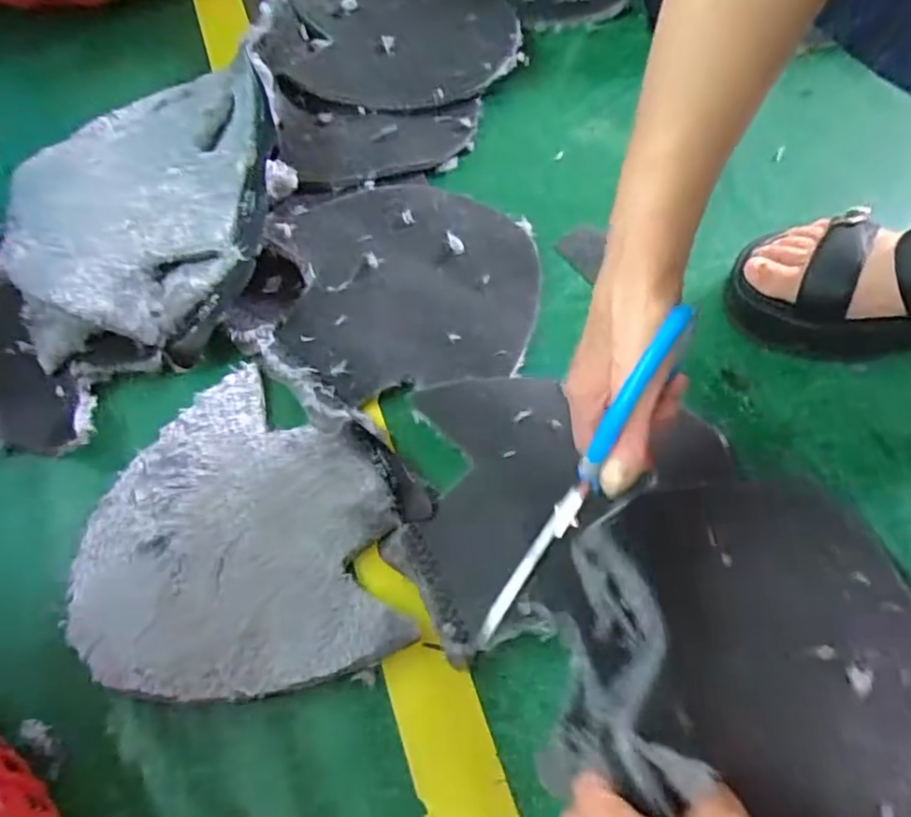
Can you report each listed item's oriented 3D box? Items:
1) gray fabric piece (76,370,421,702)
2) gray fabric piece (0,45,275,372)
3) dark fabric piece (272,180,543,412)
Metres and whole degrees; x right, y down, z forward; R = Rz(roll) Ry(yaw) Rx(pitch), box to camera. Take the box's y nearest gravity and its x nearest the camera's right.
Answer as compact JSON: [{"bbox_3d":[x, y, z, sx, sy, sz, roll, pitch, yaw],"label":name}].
[{"bbox_3d":[-0.139,0.072,0.416,0.193,0.007,0.200,-10,64,-3],"label":"gray fabric piece"},{"bbox_3d":[-0.241,-0.170,0.511,0.198,0.054,0.274,-6,64,-2],"label":"gray fabric piece"},{"bbox_3d":[-0.036,-0.093,0.487,0.193,0.023,0.178,-7,64,-2],"label":"dark fabric piece"}]

